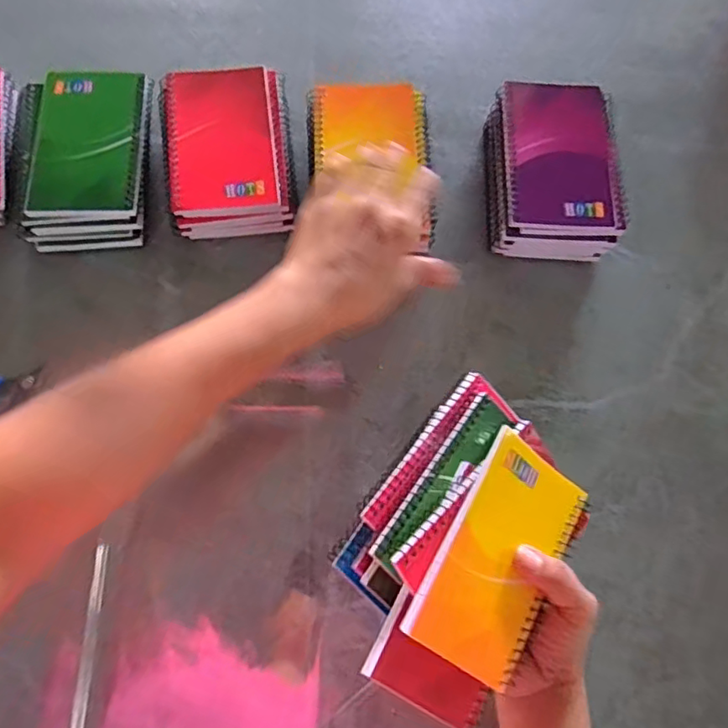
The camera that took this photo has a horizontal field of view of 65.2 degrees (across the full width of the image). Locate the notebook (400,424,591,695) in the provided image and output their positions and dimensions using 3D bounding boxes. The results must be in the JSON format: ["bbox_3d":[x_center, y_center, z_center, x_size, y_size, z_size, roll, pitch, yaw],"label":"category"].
[{"bbox_3d":[0.082,0.113,0.333,0.082,0.005,0.128,40,69,-20],"label":"notebook"}]

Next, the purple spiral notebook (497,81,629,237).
[{"bbox_3d":[0.159,-0.167,0.455,0.093,0.010,0.136,1,74,-4],"label":"purple spiral notebook"}]

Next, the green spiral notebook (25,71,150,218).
[{"bbox_3d":[-0.220,-0.178,0.458,0.079,0.013,0.132,-1,72,-2],"label":"green spiral notebook"}]

